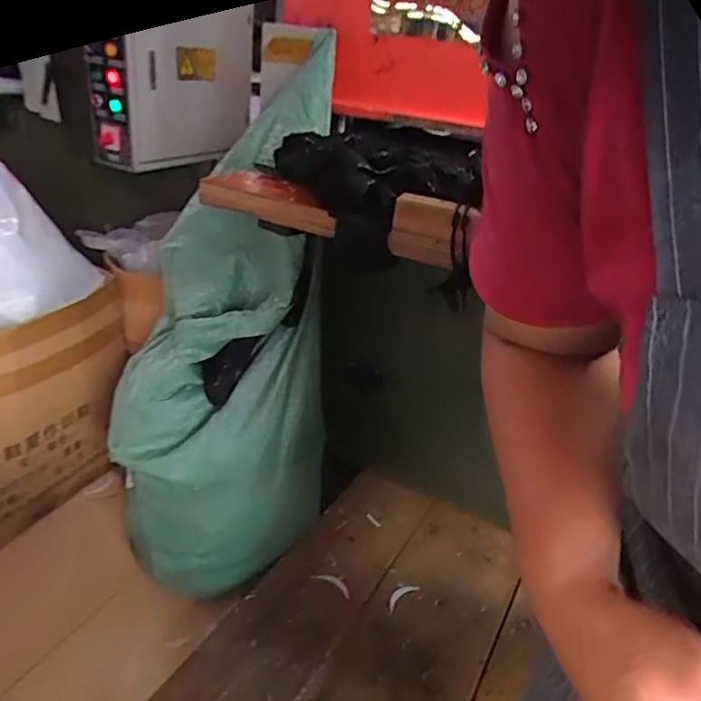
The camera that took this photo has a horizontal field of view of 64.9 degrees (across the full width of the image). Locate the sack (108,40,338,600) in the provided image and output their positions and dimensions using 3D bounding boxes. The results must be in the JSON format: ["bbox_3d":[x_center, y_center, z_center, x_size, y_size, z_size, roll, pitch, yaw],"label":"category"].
[{"bbox_3d":[-0.267,0.006,1.201,0.458,1.060,0.329,1,28,-13],"label":"sack"}]

